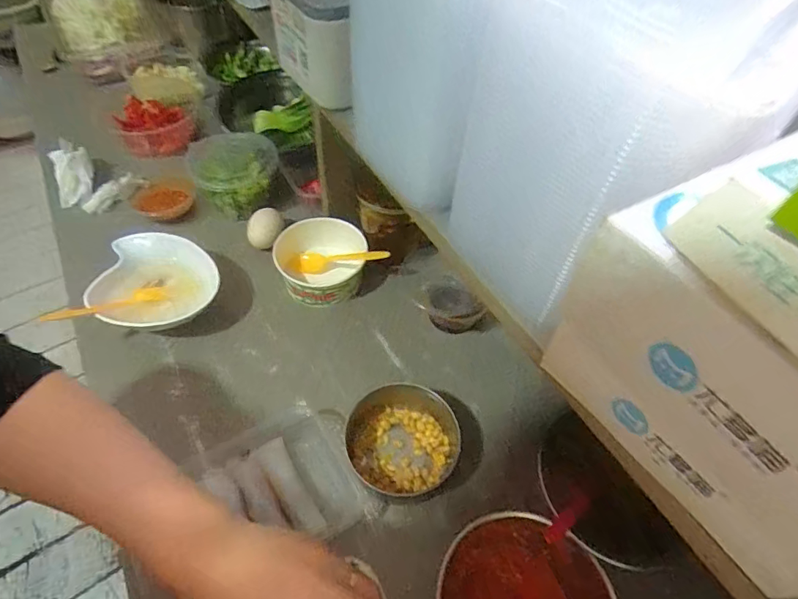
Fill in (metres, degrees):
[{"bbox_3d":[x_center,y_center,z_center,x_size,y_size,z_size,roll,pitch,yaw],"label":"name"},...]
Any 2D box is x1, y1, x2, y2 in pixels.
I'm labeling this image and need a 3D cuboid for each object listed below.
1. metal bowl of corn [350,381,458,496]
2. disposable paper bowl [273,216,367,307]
[{"bbox_3d":[0.009,0.129,0.429,0.101,0.043,0.090,-25,58,-20],"label":"metal bowl of corn"},{"bbox_3d":[-0.086,-0.044,0.542,0.100,0.050,0.091,2,53,-2],"label":"disposable paper bowl"}]

